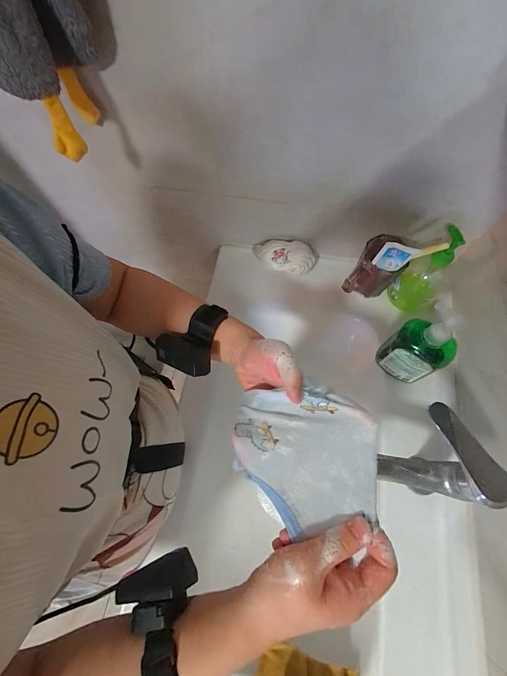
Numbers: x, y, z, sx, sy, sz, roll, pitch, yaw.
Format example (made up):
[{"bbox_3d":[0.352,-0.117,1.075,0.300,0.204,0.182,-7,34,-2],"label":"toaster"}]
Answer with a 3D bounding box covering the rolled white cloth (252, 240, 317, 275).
[{"bbox_3d":[0.063,-0.168,0.572,0.135,0.046,0.068,6,69,3],"label":"rolled white cloth"}]

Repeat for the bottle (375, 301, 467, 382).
[{"bbox_3d":[0.261,0.014,0.432,0.060,0.172,0.079,-37,73,-13],"label":"bottle"}]

